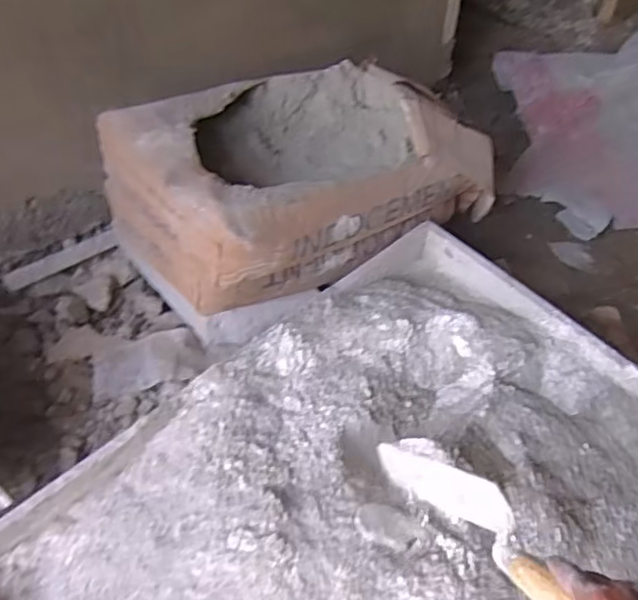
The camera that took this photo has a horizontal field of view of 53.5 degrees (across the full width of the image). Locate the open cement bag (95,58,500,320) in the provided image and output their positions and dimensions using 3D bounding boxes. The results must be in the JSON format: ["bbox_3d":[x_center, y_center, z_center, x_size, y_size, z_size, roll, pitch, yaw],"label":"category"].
[{"bbox_3d":[-0.010,-0.214,1.078,0.592,0.229,0.361,-27,55,-24],"label":"open cement bag"}]

